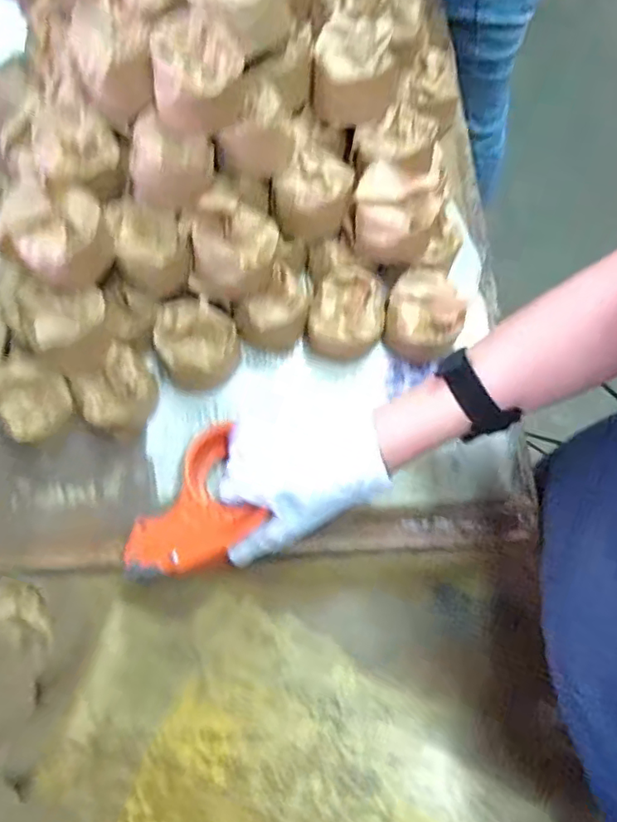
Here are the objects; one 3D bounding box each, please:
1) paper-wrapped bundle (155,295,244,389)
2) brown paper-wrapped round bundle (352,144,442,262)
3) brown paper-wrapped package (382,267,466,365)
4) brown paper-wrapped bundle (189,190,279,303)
[{"bbox_3d":[-0.108,-0.066,0.536,0.075,0.058,0.081,-1,72,2],"label":"paper-wrapped bundle"},{"bbox_3d":[0.081,-0.186,0.515,0.073,0.063,0.078,0,71,1],"label":"brown paper-wrapped round bundle"},{"bbox_3d":[0.112,-0.091,0.537,0.072,0.058,0.077,9,72,5],"label":"brown paper-wrapped package"},{"bbox_3d":[-0.069,-0.149,0.504,0.075,0.060,0.080,18,72,7],"label":"brown paper-wrapped bundle"}]

